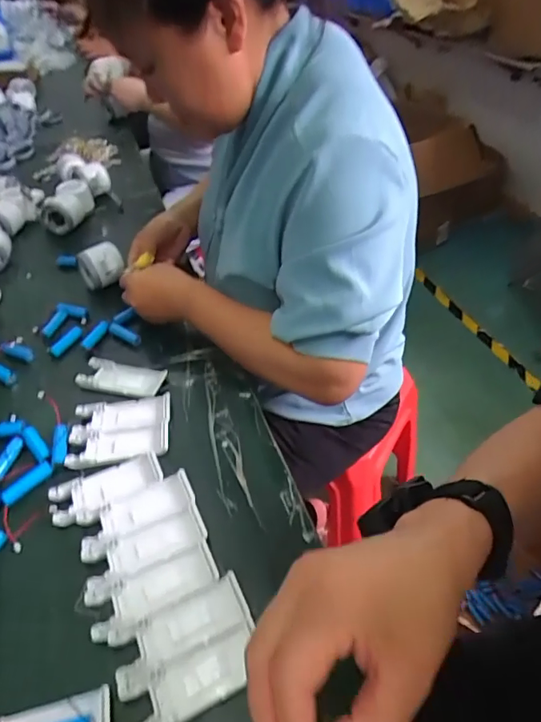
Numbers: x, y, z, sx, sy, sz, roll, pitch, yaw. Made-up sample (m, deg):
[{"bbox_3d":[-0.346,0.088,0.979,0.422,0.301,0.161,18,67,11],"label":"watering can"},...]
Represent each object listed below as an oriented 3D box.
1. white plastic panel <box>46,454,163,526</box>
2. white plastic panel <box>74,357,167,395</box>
[{"bbox_3d":[-0.160,0.120,0.479,0.104,0.008,0.044,-21,45,-16],"label":"white plastic panel"},{"bbox_3d":[-0.178,0.018,0.588,0.102,0.013,0.045,6,44,13],"label":"white plastic panel"}]

